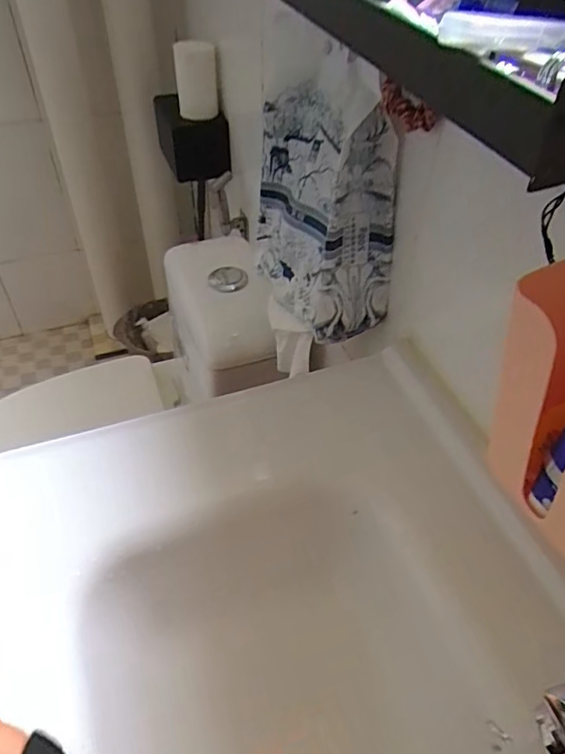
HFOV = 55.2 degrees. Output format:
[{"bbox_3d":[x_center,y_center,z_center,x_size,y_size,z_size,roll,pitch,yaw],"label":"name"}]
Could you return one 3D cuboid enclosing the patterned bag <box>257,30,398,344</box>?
[{"bbox_3d":[0.049,-0.202,0.669,0.118,0.278,0.203,-13,49,-14],"label":"patterned bag"}]

